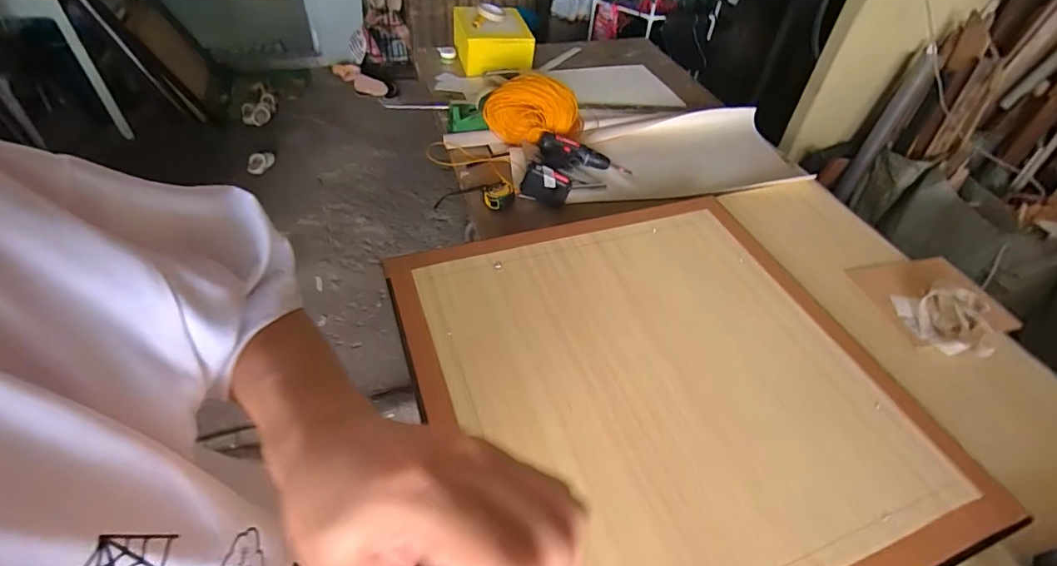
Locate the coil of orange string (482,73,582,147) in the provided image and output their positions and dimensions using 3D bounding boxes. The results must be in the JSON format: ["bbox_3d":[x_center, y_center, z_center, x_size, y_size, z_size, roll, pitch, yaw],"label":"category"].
[{"bbox_3d":[0.012,-0.441,1.251,0.220,0.128,0.159,17,47,12],"label":"coil of orange string"}]

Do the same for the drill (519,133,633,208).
[{"bbox_3d":[0.119,-0.273,1.149,0.223,0.069,0.216,14,46,8],"label":"drill"}]

